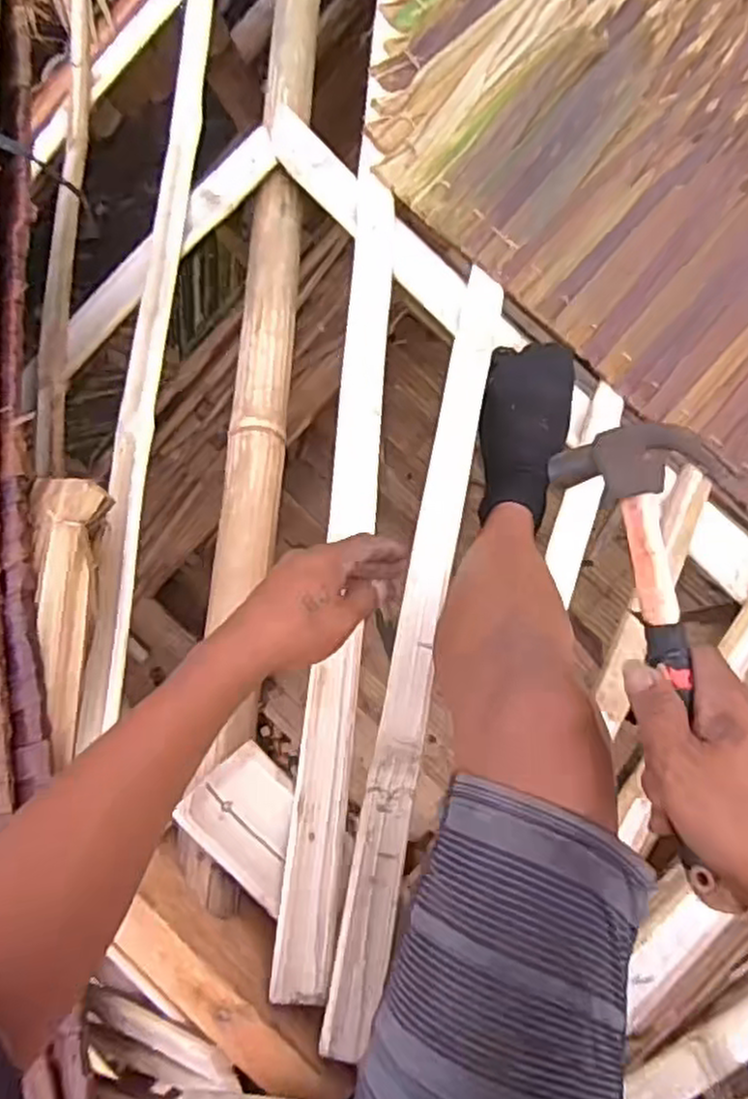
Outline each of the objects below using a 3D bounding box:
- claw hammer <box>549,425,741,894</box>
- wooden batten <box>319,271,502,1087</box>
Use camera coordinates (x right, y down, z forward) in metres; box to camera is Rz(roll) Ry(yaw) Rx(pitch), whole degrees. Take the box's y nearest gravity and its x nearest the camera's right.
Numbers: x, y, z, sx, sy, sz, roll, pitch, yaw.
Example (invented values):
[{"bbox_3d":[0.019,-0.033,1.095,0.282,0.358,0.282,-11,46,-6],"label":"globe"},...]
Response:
[{"bbox_3d":[0.166,0.027,0.396,0.089,0.029,0.202,-27,70,45],"label":"claw hammer"},{"bbox_3d":[0.051,0.025,0.667,0.043,0.018,0.719,9,63,8],"label":"wooden batten"}]

